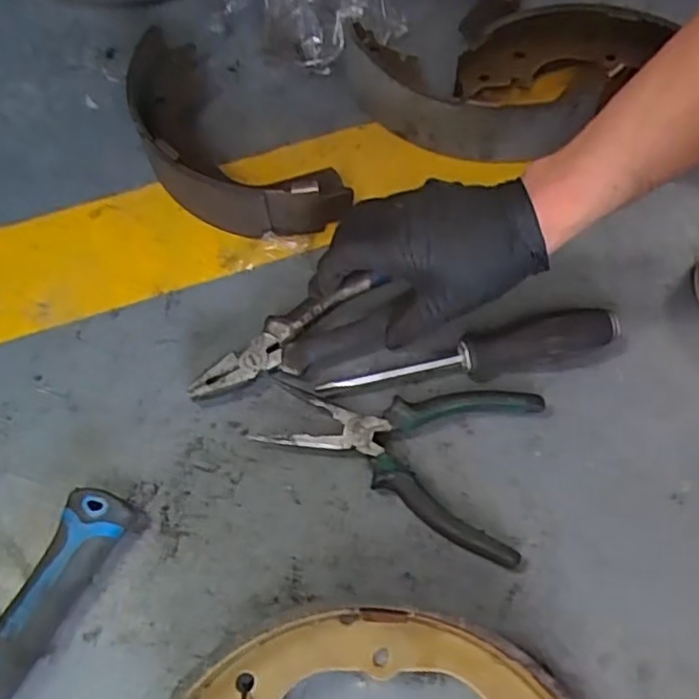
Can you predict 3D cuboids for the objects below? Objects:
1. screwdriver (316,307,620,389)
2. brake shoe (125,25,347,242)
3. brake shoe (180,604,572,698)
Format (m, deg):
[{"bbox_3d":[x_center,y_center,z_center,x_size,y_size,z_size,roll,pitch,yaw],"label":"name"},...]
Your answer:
[{"bbox_3d":[0.087,0.005,0.475,0.209,0.037,0.029,-12,64,-4],"label":"screwdriver"},{"bbox_3d":[-0.108,-0.163,0.553,0.095,0.047,0.231,-39,69,-16],"label":"brake shoe"},{"bbox_3d":[0.016,0.195,0.374,0.227,0.057,0.093,0,64,2],"label":"brake shoe"}]

